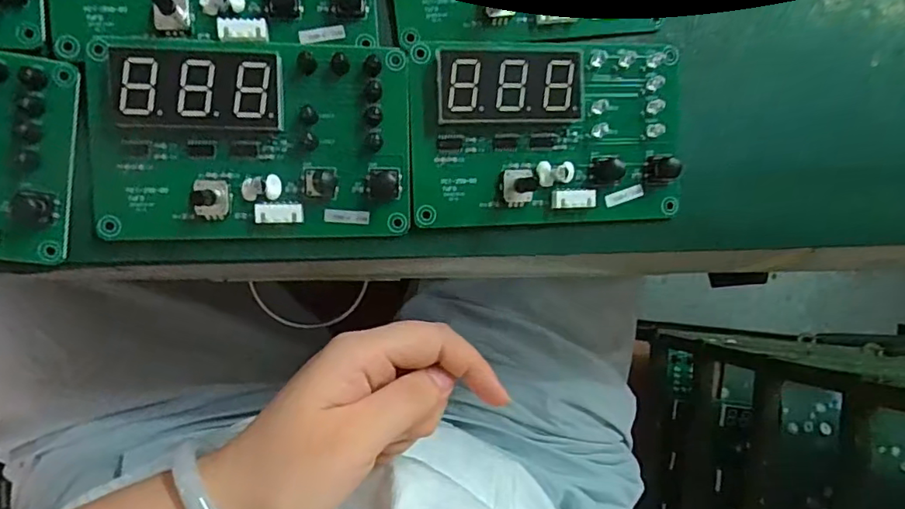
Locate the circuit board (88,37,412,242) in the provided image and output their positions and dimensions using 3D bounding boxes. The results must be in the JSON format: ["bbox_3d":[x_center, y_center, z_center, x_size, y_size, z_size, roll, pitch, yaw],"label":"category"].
[{"bbox_3d":[-0.077,-0.045,0.222,0.118,0.018,0.073,-2,89,-9],"label":"circuit board"}]

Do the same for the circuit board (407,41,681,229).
[{"bbox_3d":[0.042,-0.052,0.241,0.118,0.017,0.075,-3,89,-9],"label":"circuit board"}]

